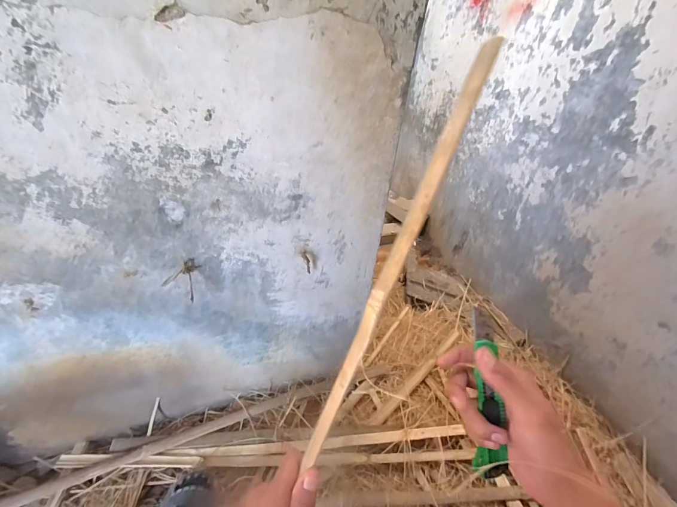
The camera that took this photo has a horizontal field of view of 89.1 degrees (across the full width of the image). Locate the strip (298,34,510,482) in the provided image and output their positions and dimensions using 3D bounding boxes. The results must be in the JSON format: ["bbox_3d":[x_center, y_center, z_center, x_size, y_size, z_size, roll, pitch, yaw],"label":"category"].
[{"bbox_3d":[0.052,0.009,0.318,0.019,0.413,0.010,25,6,22],"label":"strip"}]

